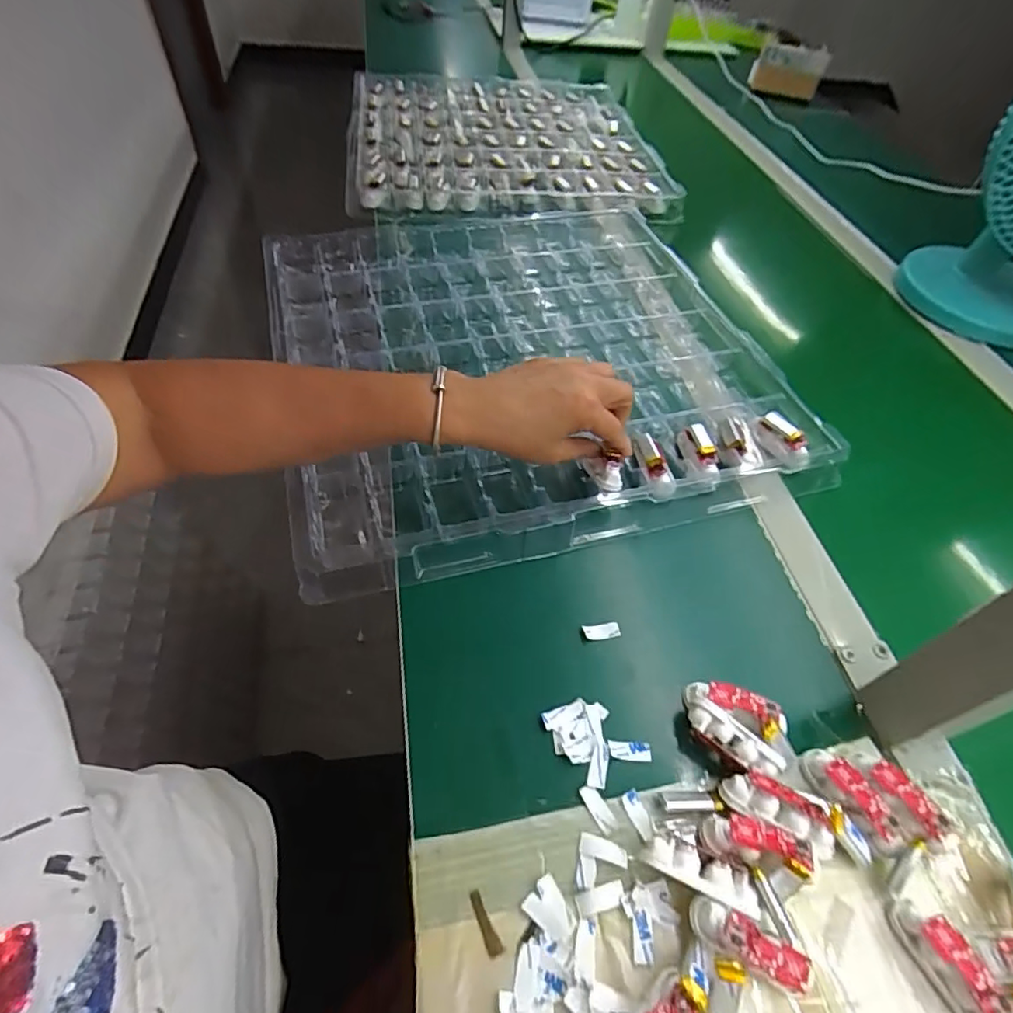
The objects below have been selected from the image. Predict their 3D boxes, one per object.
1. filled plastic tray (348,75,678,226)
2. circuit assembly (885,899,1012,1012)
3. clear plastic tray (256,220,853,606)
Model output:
[{"bbox_3d":[-0.011,-0.614,0.910,0.460,0.032,0.572,-3,53,-7],"label":"filled plastic tray"},{"bbox_3d":[0.224,0.231,0.281,0.017,0.024,0.058,-20,56,-19],"label":"circuit assembly"},{"bbox_3d":[0.016,-0.167,0.568,0.466,0.035,0.484,-11,54,-13],"label":"clear plastic tray"}]

